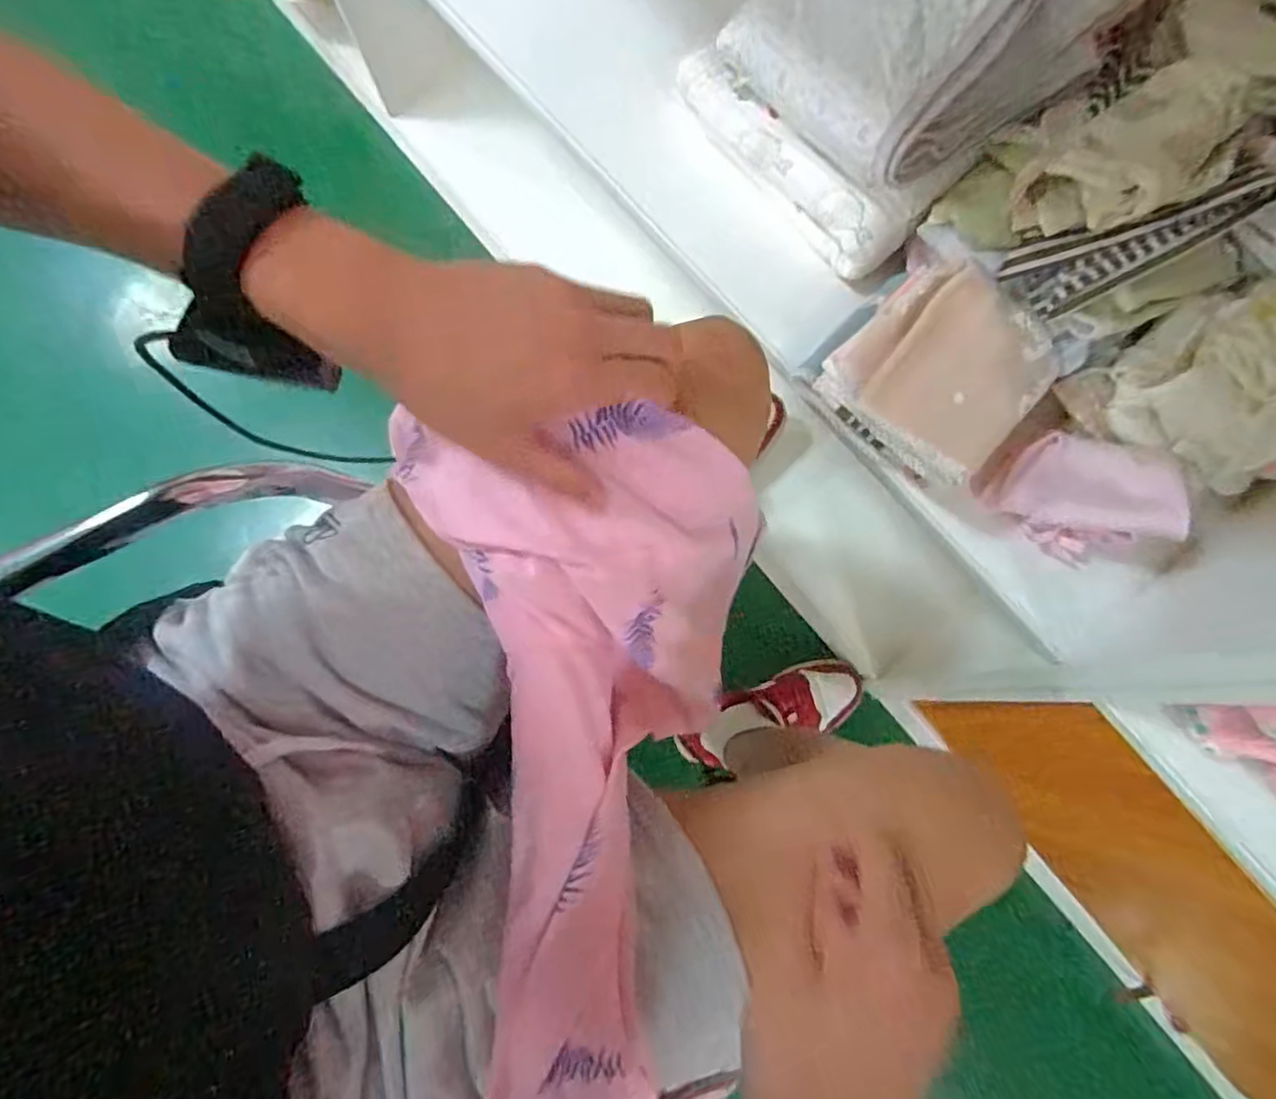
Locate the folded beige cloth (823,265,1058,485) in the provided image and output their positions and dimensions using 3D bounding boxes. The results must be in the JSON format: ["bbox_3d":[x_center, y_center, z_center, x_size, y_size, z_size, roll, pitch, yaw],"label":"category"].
[{"bbox_3d":[0.218,-0.132,0.463,0.131,0.046,0.125,42,82,9],"label":"folded beige cloth"}]

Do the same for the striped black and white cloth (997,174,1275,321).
[{"bbox_3d":[0.337,-0.203,0.440,0.158,0.036,0.044,-16,77,18],"label":"striped black and white cloth"}]

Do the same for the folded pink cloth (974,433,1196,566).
[{"bbox_3d":[0.336,-0.040,0.486,0.123,0.049,0.093,39,96,37],"label":"folded pink cloth"}]

